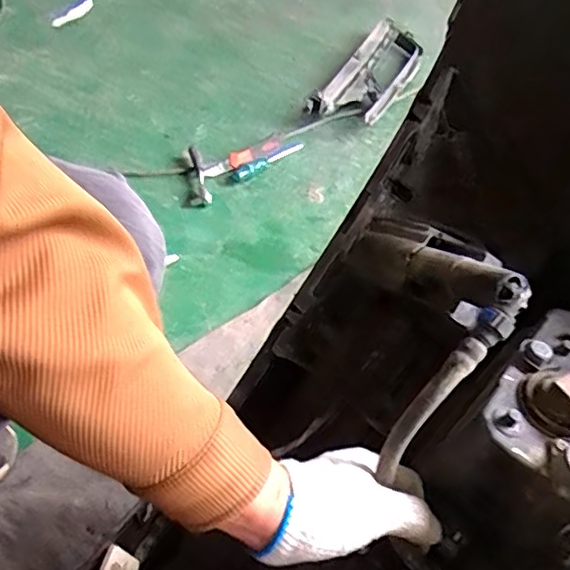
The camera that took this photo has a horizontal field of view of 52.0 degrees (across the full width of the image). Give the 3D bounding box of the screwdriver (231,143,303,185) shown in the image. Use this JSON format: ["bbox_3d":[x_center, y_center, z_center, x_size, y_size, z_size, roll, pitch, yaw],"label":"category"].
[{"bbox_3d":[-0.033,-0.237,1.100,0.028,0.027,0.179,36,55,22],"label":"screwdriver"}]

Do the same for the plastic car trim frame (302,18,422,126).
[{"bbox_3d":[0.203,-0.479,1.326,0.146,0.057,0.476,24,51,13],"label":"plastic car trim frame"}]

